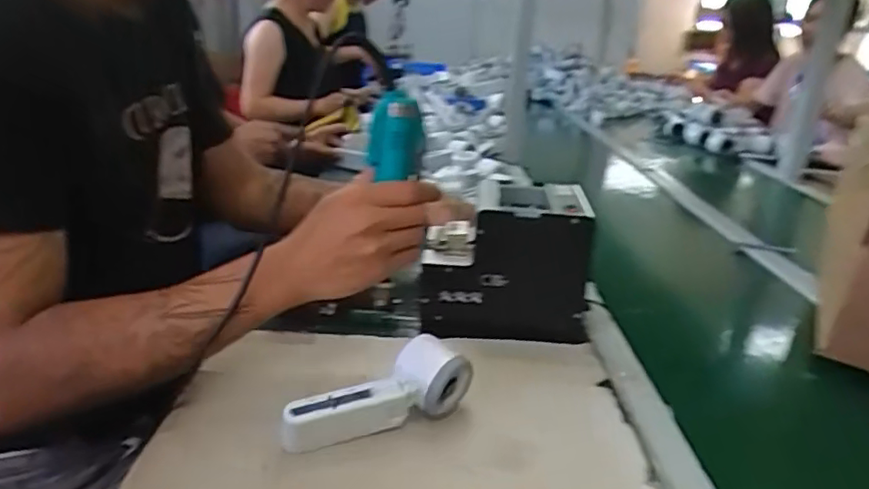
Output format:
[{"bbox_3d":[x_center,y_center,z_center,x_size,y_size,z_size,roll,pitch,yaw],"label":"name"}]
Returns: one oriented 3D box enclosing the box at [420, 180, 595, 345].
[{"bbox_3d":[0.082,0.018,0.726,0.189,0.148,0.136,2,22,5],"label":"box"}]

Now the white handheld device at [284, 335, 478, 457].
[{"bbox_3d":[-0.044,0.130,0.517,0.170,0.063,0.041,-13,26,-34],"label":"white handheld device"}]

